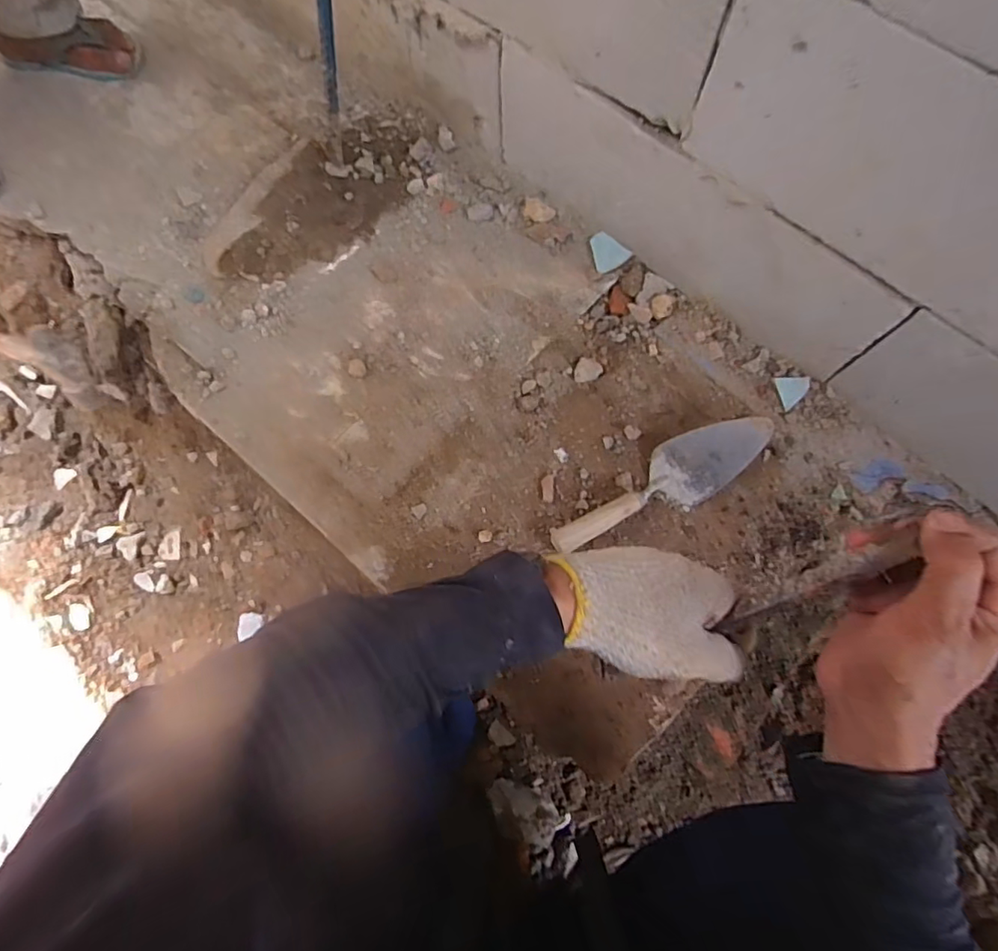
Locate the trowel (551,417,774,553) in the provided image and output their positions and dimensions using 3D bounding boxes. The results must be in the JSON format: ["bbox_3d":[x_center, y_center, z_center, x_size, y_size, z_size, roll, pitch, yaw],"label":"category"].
[{"bbox_3d":[0.210,0.011,0.721,0.307,0.056,0.086,-27,74,-7],"label":"trowel"}]

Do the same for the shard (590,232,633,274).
[{"bbox_3d":[0.170,-0.347,0.848,0.054,0.011,0.065,-15,73,-3],"label":"shard"}]

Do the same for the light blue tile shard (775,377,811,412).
[{"bbox_3d":[0.417,-0.120,0.775,0.041,0.005,0.045,-17,90,25],"label":"light blue tile shard"}]

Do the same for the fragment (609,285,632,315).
[{"bbox_3d":[0.183,-0.265,0.837,0.031,0.012,0.047,5,73,3],"label":"fragment"}]

